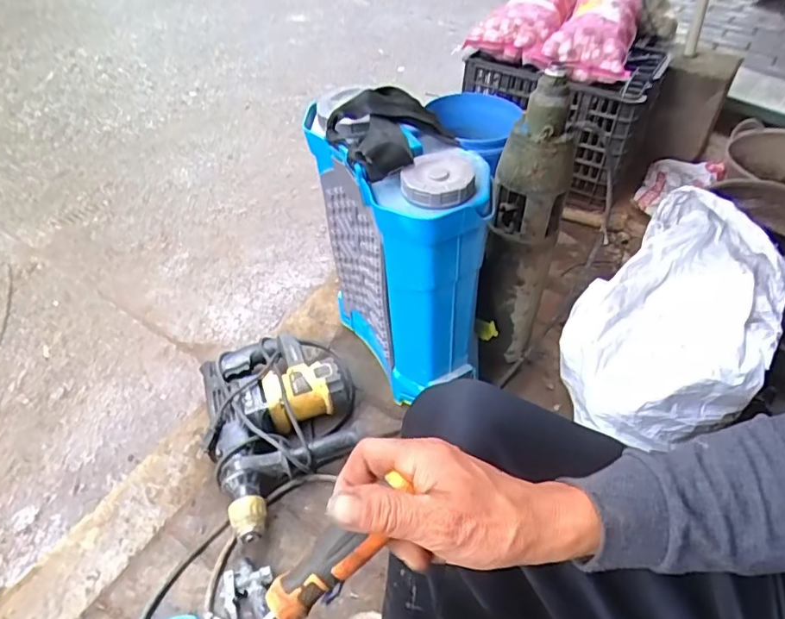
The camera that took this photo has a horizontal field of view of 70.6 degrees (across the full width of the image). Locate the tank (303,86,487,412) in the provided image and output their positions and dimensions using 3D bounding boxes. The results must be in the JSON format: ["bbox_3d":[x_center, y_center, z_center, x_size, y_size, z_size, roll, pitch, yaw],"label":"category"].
[{"bbox_3d":[0.011,-0.095,0.952,0.179,0.482,0.379,-18,48,-22],"label":"tank"}]

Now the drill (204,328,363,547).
[{"bbox_3d":[-0.193,0.188,0.967,0.246,0.089,0.376,-10,46,-14],"label":"drill"}]

